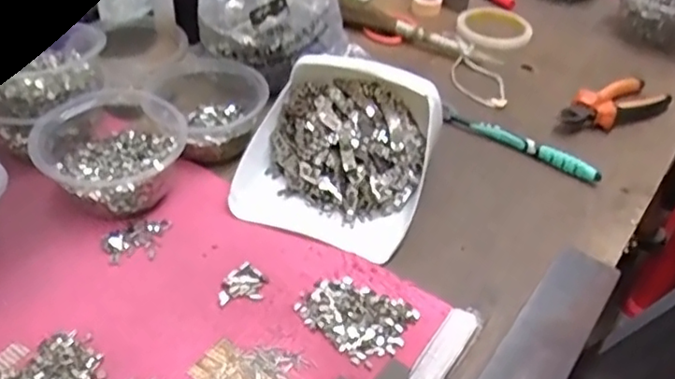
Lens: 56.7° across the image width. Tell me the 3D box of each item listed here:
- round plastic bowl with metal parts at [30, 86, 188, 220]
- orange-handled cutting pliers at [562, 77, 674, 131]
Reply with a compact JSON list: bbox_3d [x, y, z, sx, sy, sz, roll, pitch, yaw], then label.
[{"bbox_3d":[-0.186,-0.032,0.523,0.112,0.066,0.114,2,40,-2],"label":"round plastic bowl with metal parts"},{"bbox_3d":[0.300,-0.093,0.680,0.142,0.031,0.049,-21,47,-27],"label":"orange-handled cutting pliers"}]

